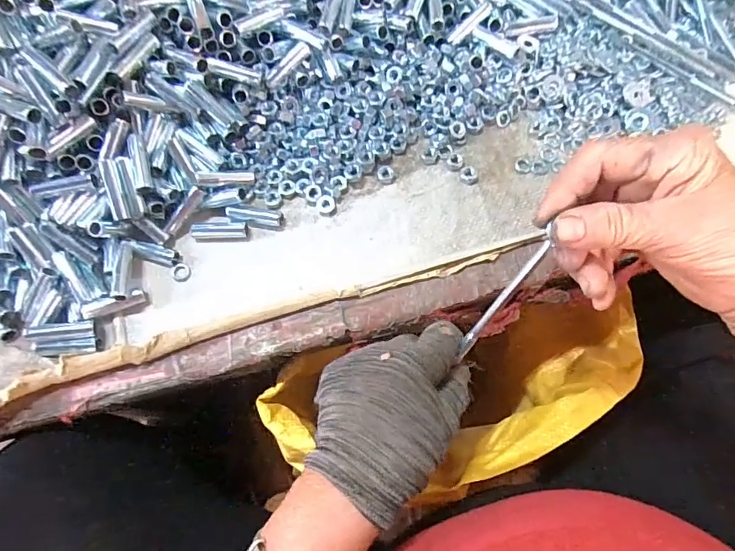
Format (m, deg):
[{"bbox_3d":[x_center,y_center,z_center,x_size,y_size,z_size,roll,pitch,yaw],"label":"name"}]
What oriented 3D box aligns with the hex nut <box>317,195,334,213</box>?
[{"bbox_3d":[-0.033,-0.056,0.354,0.014,0.008,0.012,-7,71,-2],"label":"hex nut"}]

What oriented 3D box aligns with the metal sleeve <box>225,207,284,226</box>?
[{"bbox_3d":[-0.087,-0.047,0.350,0.043,0.014,0.012,10,71,4],"label":"metal sleeve"}]

